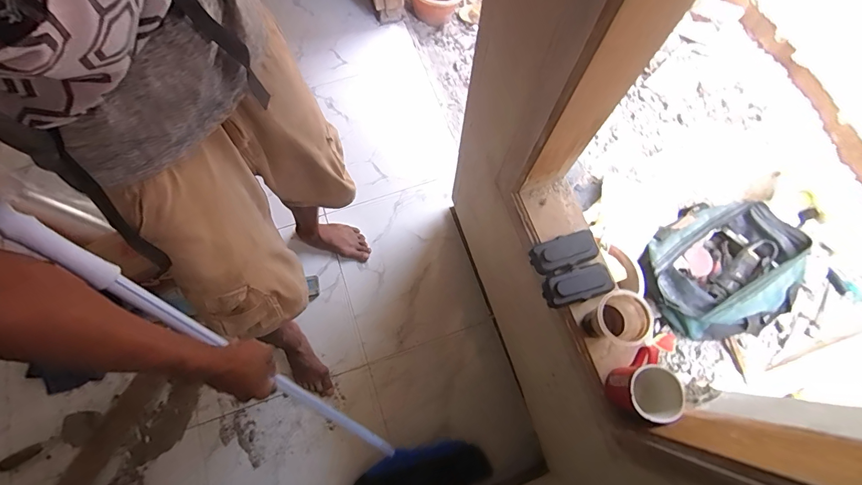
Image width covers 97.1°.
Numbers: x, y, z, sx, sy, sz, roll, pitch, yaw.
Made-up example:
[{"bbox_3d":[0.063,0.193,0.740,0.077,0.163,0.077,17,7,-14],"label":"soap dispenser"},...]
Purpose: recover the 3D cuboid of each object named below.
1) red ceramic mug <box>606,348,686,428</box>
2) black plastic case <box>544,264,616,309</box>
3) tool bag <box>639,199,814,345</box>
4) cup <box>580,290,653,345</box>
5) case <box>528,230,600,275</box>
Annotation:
[{"bbox_3d":[0.284,0.195,0.520,0.063,0.083,0.083,-20,74,-6],"label":"red ceramic mug"},{"bbox_3d":[0.229,0.066,0.594,0.100,0.033,0.050,-16,74,-5],"label":"black plastic case"},{"bbox_3d":[0.887,0.084,1.179,0.455,0.158,0.373,-33,76,-11],"label":"tool bag"},{"bbox_3d":[0.261,0.114,0.551,0.066,0.092,0.063,0,73,0],"label":"cup"},{"bbox_3d":[0.216,0.014,0.611,0.108,0.031,0.048,-18,74,-6],"label":"case"}]

